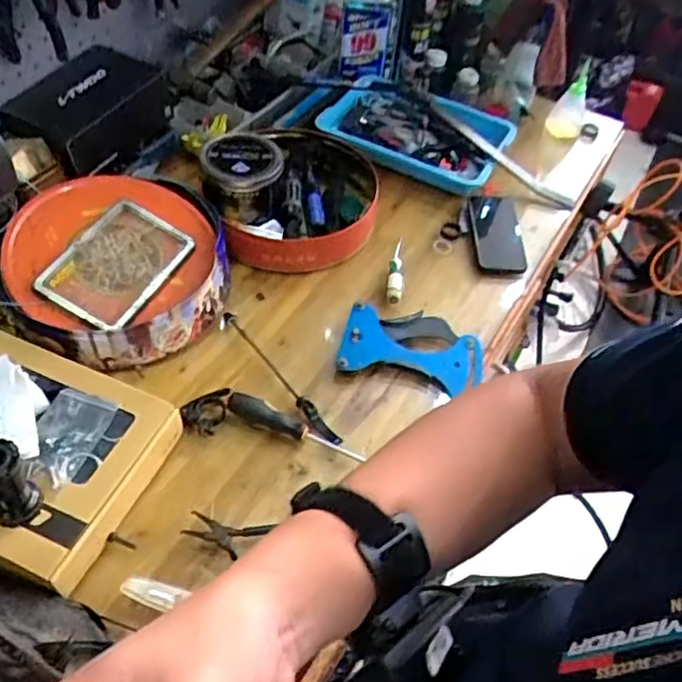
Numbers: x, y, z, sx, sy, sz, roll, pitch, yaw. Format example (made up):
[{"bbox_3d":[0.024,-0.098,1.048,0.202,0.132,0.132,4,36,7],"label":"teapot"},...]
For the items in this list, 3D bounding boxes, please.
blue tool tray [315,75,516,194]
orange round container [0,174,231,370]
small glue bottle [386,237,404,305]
[{"bbox_3d":[0.138,-0.393,1.182,0.323,0.068,0.240,23,53,13],"label":"blue tool tray"},{"bbox_3d":[-0.292,-0.103,0.858,0.278,0.090,0.278,10,59,-17],"label":"orange round container"},{"bbox_3d":[0.085,-0.113,0.986,0.024,0.021,0.149,8,51,1],"label":"small glue bottle"}]

